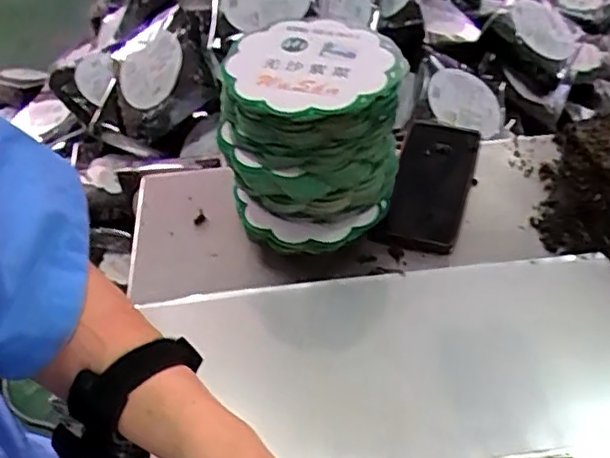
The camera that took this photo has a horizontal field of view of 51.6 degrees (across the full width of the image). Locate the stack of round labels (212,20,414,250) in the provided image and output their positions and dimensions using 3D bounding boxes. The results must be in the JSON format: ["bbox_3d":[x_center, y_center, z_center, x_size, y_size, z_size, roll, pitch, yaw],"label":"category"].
[{"bbox_3d":[0.007,-0.075,0.544,0.141,0.150,0.139,9,49,13],"label":"stack of round labels"}]

